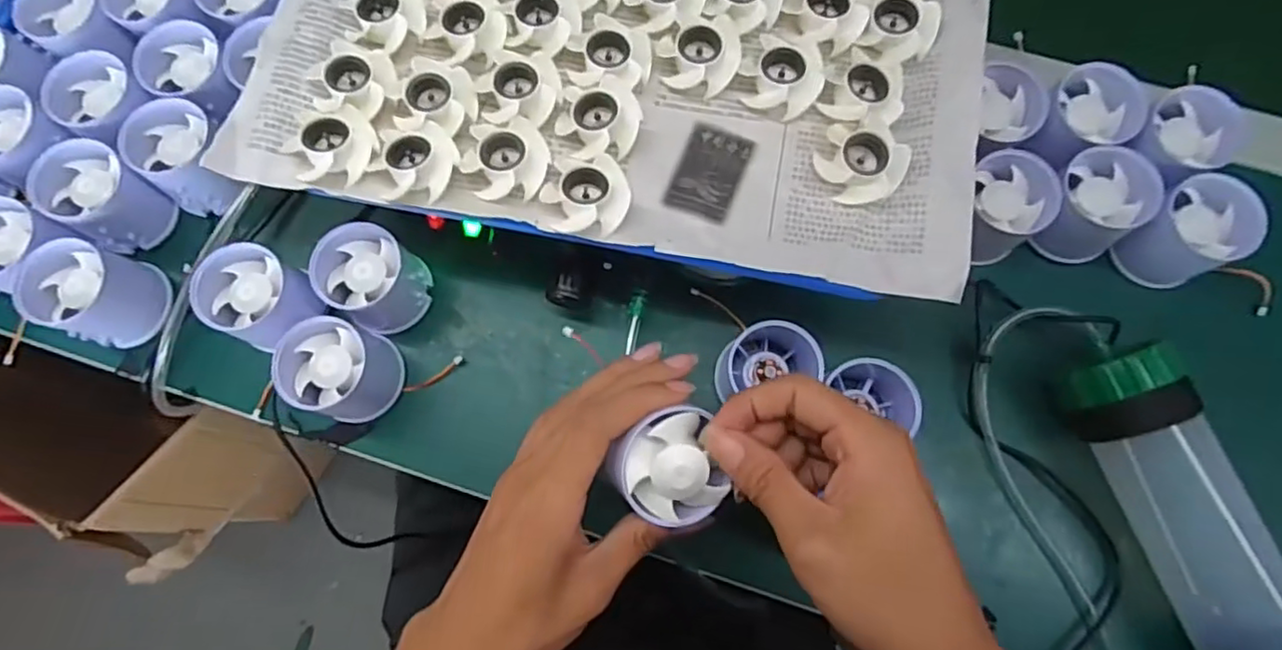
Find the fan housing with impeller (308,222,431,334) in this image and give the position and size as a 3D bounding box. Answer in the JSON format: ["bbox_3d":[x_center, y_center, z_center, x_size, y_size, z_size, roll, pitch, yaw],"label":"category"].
[{"bbox_3d":[-0.161,-0.027,0.392,0.052,0.052,0.052,0,76,1],"label":"fan housing with impeller"}]

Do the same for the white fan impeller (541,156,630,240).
[{"bbox_3d":[-0.027,-0.064,0.323,0.042,0.015,0.038,-7,76,-1],"label":"white fan impeller"}]

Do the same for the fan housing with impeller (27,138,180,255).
[{"bbox_3d":[-0.335,-0.081,0.407,0.052,0.049,0.049,0,76,1],"label":"fan housing with impeller"}]

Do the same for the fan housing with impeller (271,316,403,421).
[{"bbox_3d":[-0.175,0.028,0.384,0.054,0.053,0.053,0,76,1],"label":"fan housing with impeller"}]

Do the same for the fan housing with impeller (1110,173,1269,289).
[{"bbox_3d":[0.323,-0.054,0.387,0.052,0.054,0.050,0,76,1],"label":"fan housing with impeller"}]

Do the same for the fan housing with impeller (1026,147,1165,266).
[{"bbox_3d":[0.267,-0.070,0.389,0.052,0.049,0.053,0,76,1],"label":"fan housing with impeller"}]

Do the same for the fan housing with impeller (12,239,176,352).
[{"bbox_3d":[-0.331,-0.018,0.397,0.048,0.056,0.053,16,77,5],"label":"fan housing with impeller"}]

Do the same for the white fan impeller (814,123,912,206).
[{"bbox_3d":[0.112,-0.081,0.328,0.041,0.018,0.038,0,76,1],"label":"white fan impeller"}]

